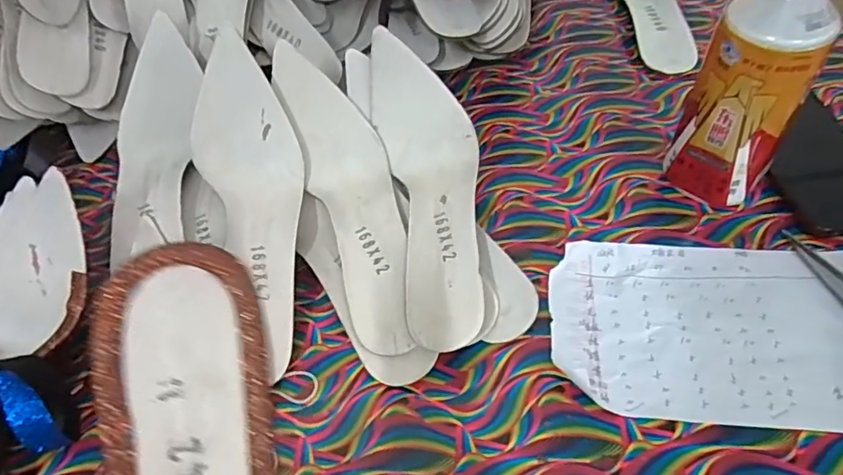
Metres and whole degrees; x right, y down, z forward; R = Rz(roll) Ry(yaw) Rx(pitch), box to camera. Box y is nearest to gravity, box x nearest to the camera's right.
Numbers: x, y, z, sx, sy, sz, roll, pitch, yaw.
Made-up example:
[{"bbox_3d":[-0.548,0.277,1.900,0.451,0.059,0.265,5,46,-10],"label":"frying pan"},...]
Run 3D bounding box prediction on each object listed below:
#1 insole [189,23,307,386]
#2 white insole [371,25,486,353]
[{"bbox_3d":[-0.124,-0.031,0.405,0.075,0.030,0.252,-13,73,-4],"label":"insole"},{"bbox_3d":[0.011,-0.040,0.406,0.070,0.086,0.240,-10,53,-2],"label":"white insole"}]

